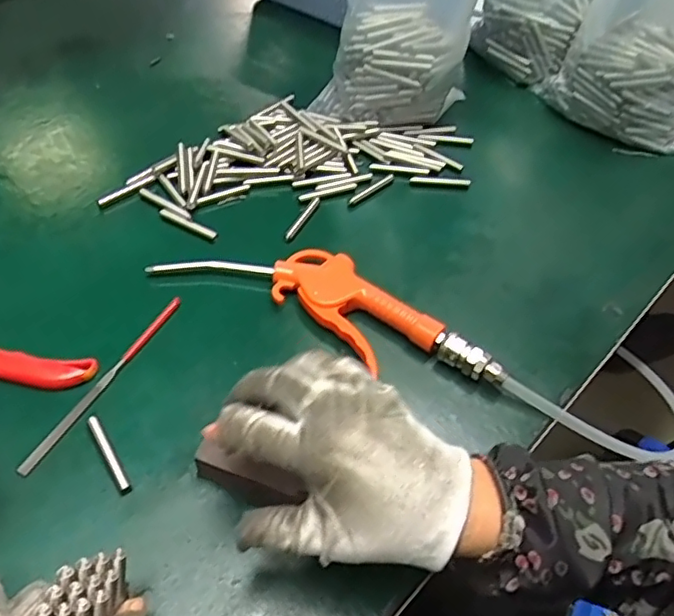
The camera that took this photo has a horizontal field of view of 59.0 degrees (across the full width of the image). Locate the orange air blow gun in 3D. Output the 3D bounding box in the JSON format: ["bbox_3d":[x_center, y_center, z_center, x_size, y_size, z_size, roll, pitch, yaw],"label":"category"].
[{"bbox_3d":[-0.003,-0.003,0.456,0.265,0.024,0.079,25,53,16],"label":"orange air blow gun"}]

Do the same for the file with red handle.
[{"bbox_3d":[-0.157,0.047,0.411,0.011,0.005,0.157,22,52,14],"label":"file with red handle"}]

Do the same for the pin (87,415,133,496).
[{"bbox_3d":[-0.143,0.092,0.374,0.008,0.005,0.058,-27,57,-24],"label":"pin"}]

